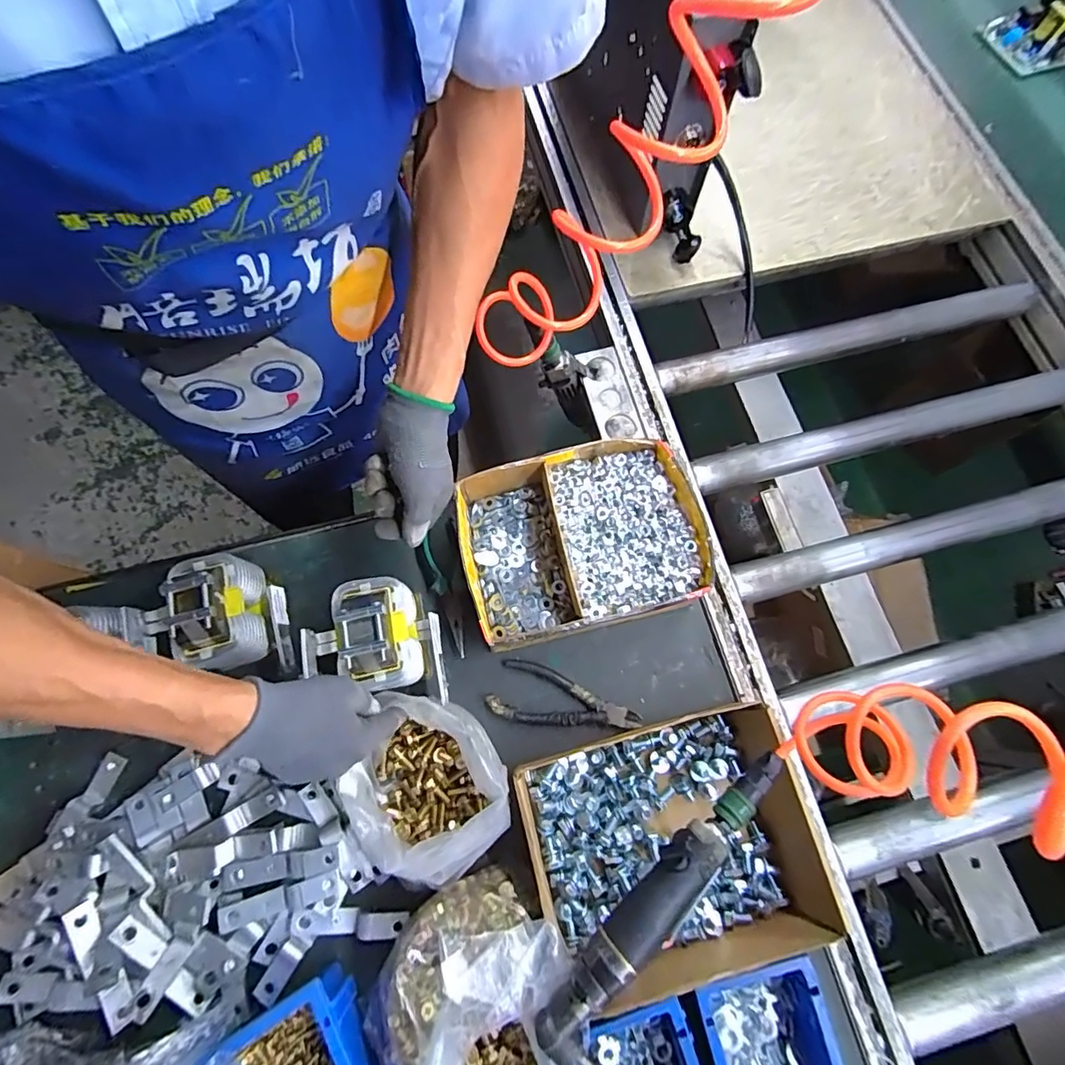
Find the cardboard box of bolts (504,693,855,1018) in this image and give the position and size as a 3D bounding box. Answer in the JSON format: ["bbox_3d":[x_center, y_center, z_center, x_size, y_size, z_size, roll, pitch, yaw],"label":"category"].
[{"bbox_3d":[0.121,0.286,0.489,0.248,0.074,0.204,-14,74,-5],"label":"cardboard box of bolts"}]

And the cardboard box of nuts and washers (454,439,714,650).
[{"bbox_3d":[0.051,0.009,0.570,0.249,0.062,0.186,-13,73,-5],"label":"cardboard box of nuts and washers"}]

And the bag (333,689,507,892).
[{"bbox_3d":[-0.099,0.233,0.487,0.152,0.085,0.129,43,77,11],"label":"bag"}]

